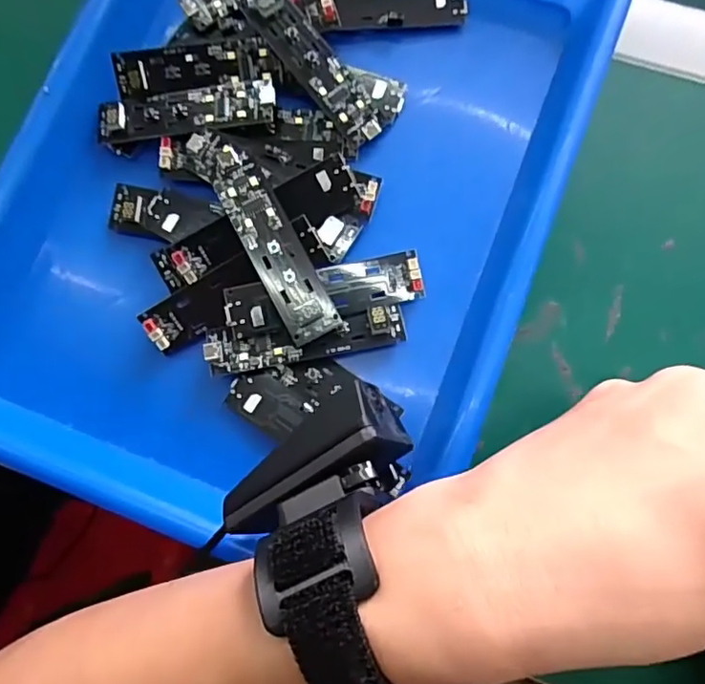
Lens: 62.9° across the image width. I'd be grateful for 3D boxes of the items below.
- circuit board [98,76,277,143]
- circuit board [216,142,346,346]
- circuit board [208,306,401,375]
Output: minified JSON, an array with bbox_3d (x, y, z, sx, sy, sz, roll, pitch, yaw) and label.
[{"bbox_3d":[-0.082,-0.116,0.284,0.089,0.011,0.026,-8,78,0],"label":"circuit board"},{"bbox_3d":[-0.036,-0.044,0.259,0.022,0.004,0.092,-28,89,-8],"label":"circuit board"},{"bbox_3d":[-0.021,-0.001,0.264,0.091,0.010,0.021,-9,78,0],"label":"circuit board"}]

